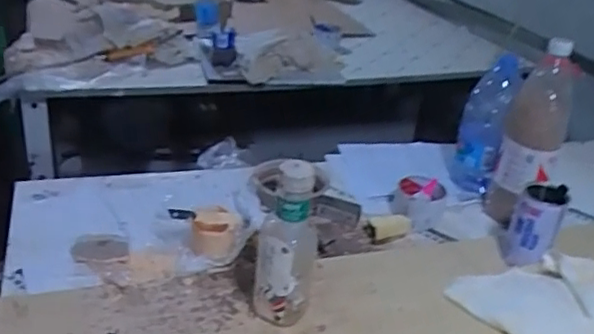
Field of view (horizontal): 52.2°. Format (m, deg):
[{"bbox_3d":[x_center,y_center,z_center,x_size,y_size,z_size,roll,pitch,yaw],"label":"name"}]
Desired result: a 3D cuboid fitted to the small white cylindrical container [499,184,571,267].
[{"bbox_3d":[0.337,0.084,0.869,0.068,0.117,0.066,19,31,21],"label":"small white cylindrical container"}]

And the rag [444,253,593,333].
[{"bbox_3d":[0.330,0.168,0.801,0.193,0.042,0.197,-19,37,-38],"label":"rag"}]

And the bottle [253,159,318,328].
[{"bbox_3d":[-0.011,0.087,0.710,0.069,0.203,0.075,6,29,0],"label":"bottle"}]

